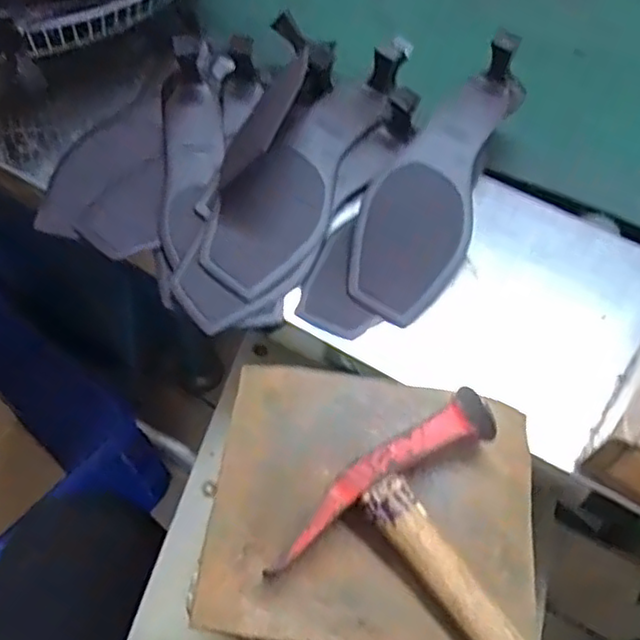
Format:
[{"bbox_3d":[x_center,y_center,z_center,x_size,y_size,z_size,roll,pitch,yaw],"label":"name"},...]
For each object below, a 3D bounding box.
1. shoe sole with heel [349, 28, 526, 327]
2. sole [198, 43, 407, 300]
[{"bbox_3d":[0.089,-0.110,0.500,0.083,0.045,0.238,24,74,11],"label":"shoe sole with heel"},{"bbox_3d":[-0.006,-0.124,0.514,0.073,0.046,0.246,27,62,14],"label":"sole"}]

